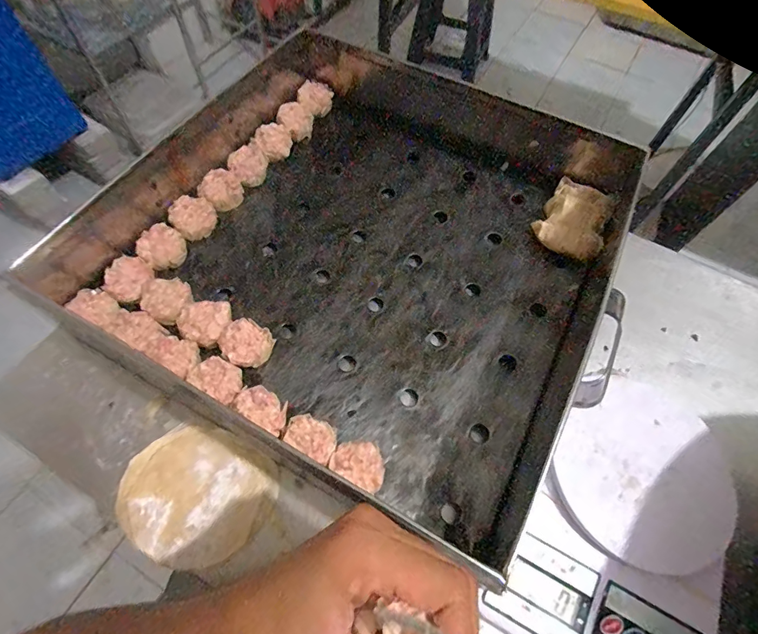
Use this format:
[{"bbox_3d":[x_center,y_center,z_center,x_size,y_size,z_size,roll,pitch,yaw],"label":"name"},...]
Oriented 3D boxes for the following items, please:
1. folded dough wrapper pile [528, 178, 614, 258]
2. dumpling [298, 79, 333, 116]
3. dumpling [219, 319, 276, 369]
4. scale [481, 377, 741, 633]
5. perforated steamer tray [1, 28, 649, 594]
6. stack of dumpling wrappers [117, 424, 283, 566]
[{"bbox_3d":[0.205,-0.099,0.423,0.068,0.031,0.074,35,66,15],"label":"folded dough wrapper pile"},{"bbox_3d":[-0.078,-0.267,0.498,0.039,0.024,0.044,1,62,-2],"label":"dumpling"},{"bbox_3d":[-0.113,0.024,0.345,0.040,0.034,0.037,-39,70,-20],"label":"dumpling"},{"bbox_3d":[0.178,0.150,0.300,0.145,0.036,0.211,27,64,11],"label":"scale"},{"bbox_3d":[0.009,-0.100,0.400,0.454,0.089,0.482,29,66,9],"label":"perforated steamer tray"},{"bbox_3d":[-0.140,0.136,0.312,0.107,0.018,0.094,27,65,12],"label":"stack of dumpling wrappers"}]

